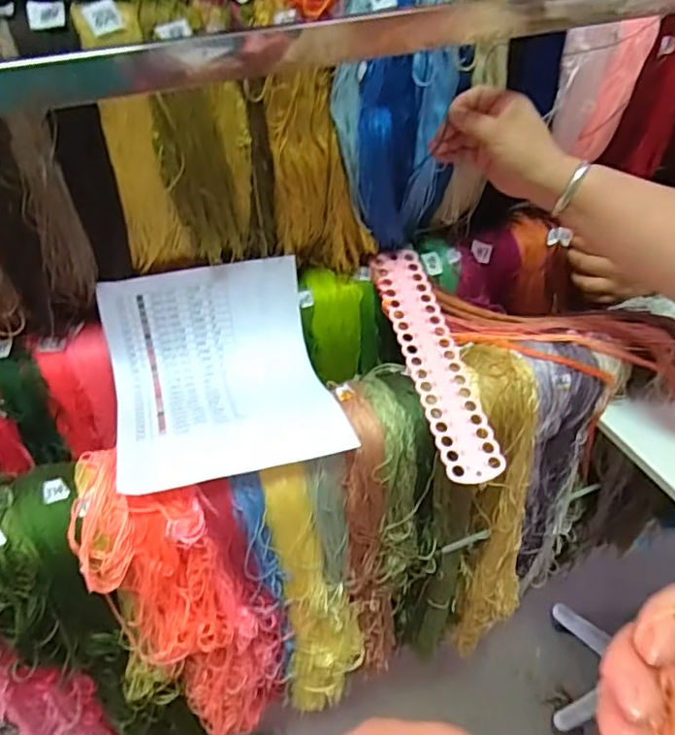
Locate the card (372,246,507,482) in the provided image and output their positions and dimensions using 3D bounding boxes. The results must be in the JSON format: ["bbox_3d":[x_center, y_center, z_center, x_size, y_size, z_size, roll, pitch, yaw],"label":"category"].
[{"bbox_3d":[0.103,-0.014,0.622,0.058,0.007,0.291,-11,60,-10],"label":"card"}]

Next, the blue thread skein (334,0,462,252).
[{"bbox_3d":[0.059,-0.241,0.582,0.122,0.254,0.034,-24,49,-23],"label":"blue thread skein"}]

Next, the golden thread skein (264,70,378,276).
[{"bbox_3d":[-0.016,-0.194,0.596,0.111,0.210,0.044,-15,46,-15],"label":"golden thread skein"}]

